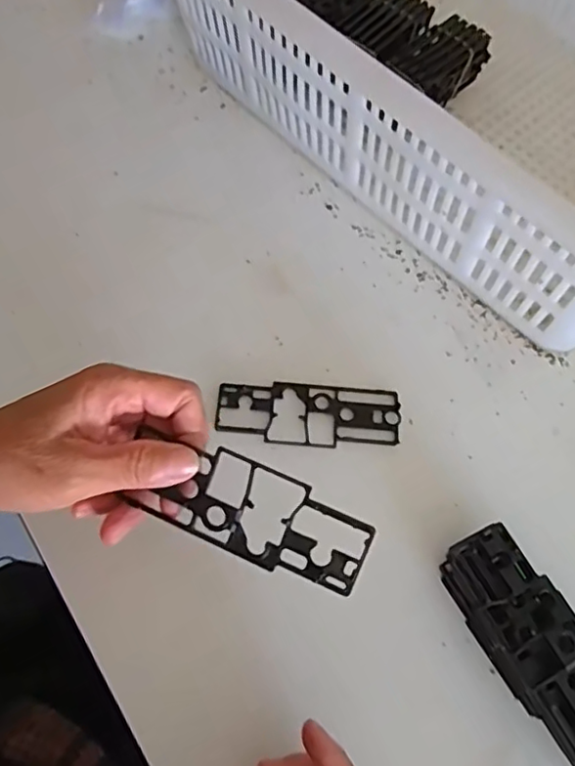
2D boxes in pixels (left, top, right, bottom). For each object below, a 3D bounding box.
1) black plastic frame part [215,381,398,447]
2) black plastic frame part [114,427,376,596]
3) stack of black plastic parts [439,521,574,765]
[{"bbox_3d":[0.014,0.021,0.406,0.120,0.004,0.043,4,65,-2],"label":"black plastic frame part"},{"bbox_3d":[-0.017,0.058,0.280,0.112,0.005,0.042,20,95,12],"label":"black plastic frame part"},{"bbox_3d":[0.136,0.145,0.341,0.047,0.039,0.125,-29,70,-17],"label":"stack of black plastic parts"}]

